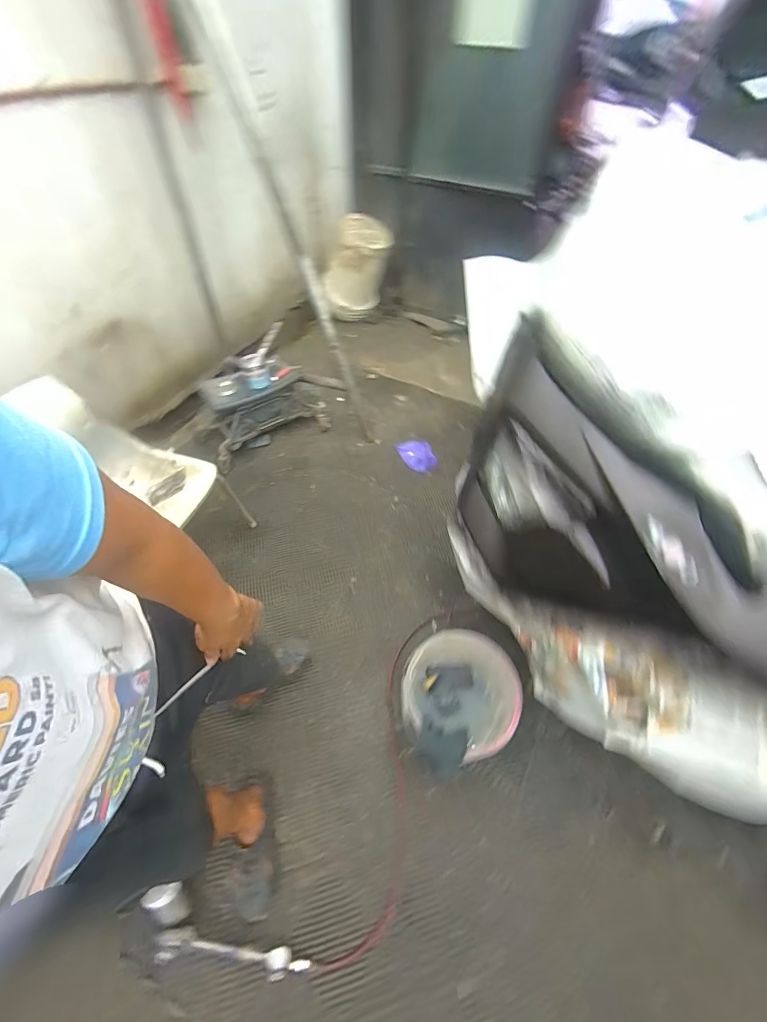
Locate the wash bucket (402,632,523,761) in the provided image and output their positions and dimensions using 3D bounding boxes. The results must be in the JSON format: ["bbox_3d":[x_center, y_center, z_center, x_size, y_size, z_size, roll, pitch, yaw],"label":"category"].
[{"bbox_3d":[0.230,0.544,1.178,0.319,0.291,0.332,1,53,-1],"label":"wash bucket"}]

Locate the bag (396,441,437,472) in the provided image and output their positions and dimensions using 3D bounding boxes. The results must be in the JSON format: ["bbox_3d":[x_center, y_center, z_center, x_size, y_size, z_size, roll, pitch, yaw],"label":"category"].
[{"bbox_3d":[0.171,-0.285,1.957,0.158,0.070,0.219,-18,55,-11],"label":"bag"}]

